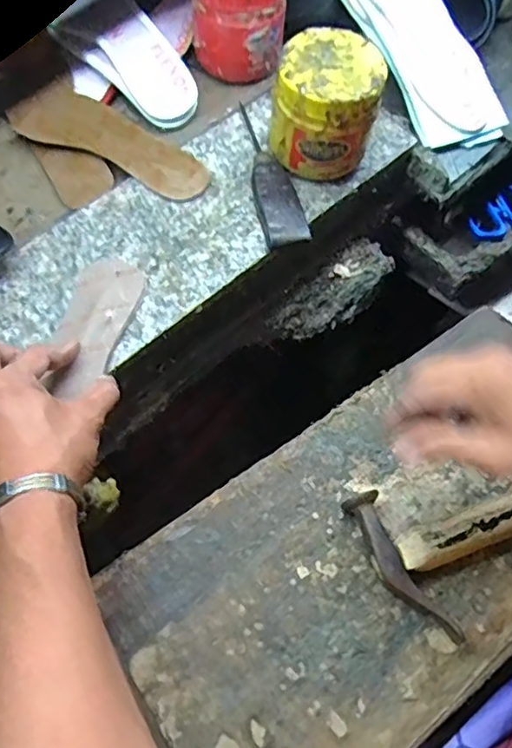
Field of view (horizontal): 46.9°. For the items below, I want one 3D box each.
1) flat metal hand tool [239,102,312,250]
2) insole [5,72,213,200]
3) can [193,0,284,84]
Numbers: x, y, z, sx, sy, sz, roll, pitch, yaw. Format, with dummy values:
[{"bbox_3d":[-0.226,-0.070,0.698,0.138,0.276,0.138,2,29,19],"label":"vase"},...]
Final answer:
[{"bbox_3d":[0.011,-0.192,0.568,0.039,0.019,0.169,-11,63,-9],"label":"flat metal hand tool"},{"bbox_3d":[-0.152,-0.237,0.588,0.240,0.014,0.078,35,66,15],"label":"insole"},{"bbox_3d":[-0.017,-0.383,0.628,0.096,0.096,0.093,1,62,-2],"label":"can"}]

